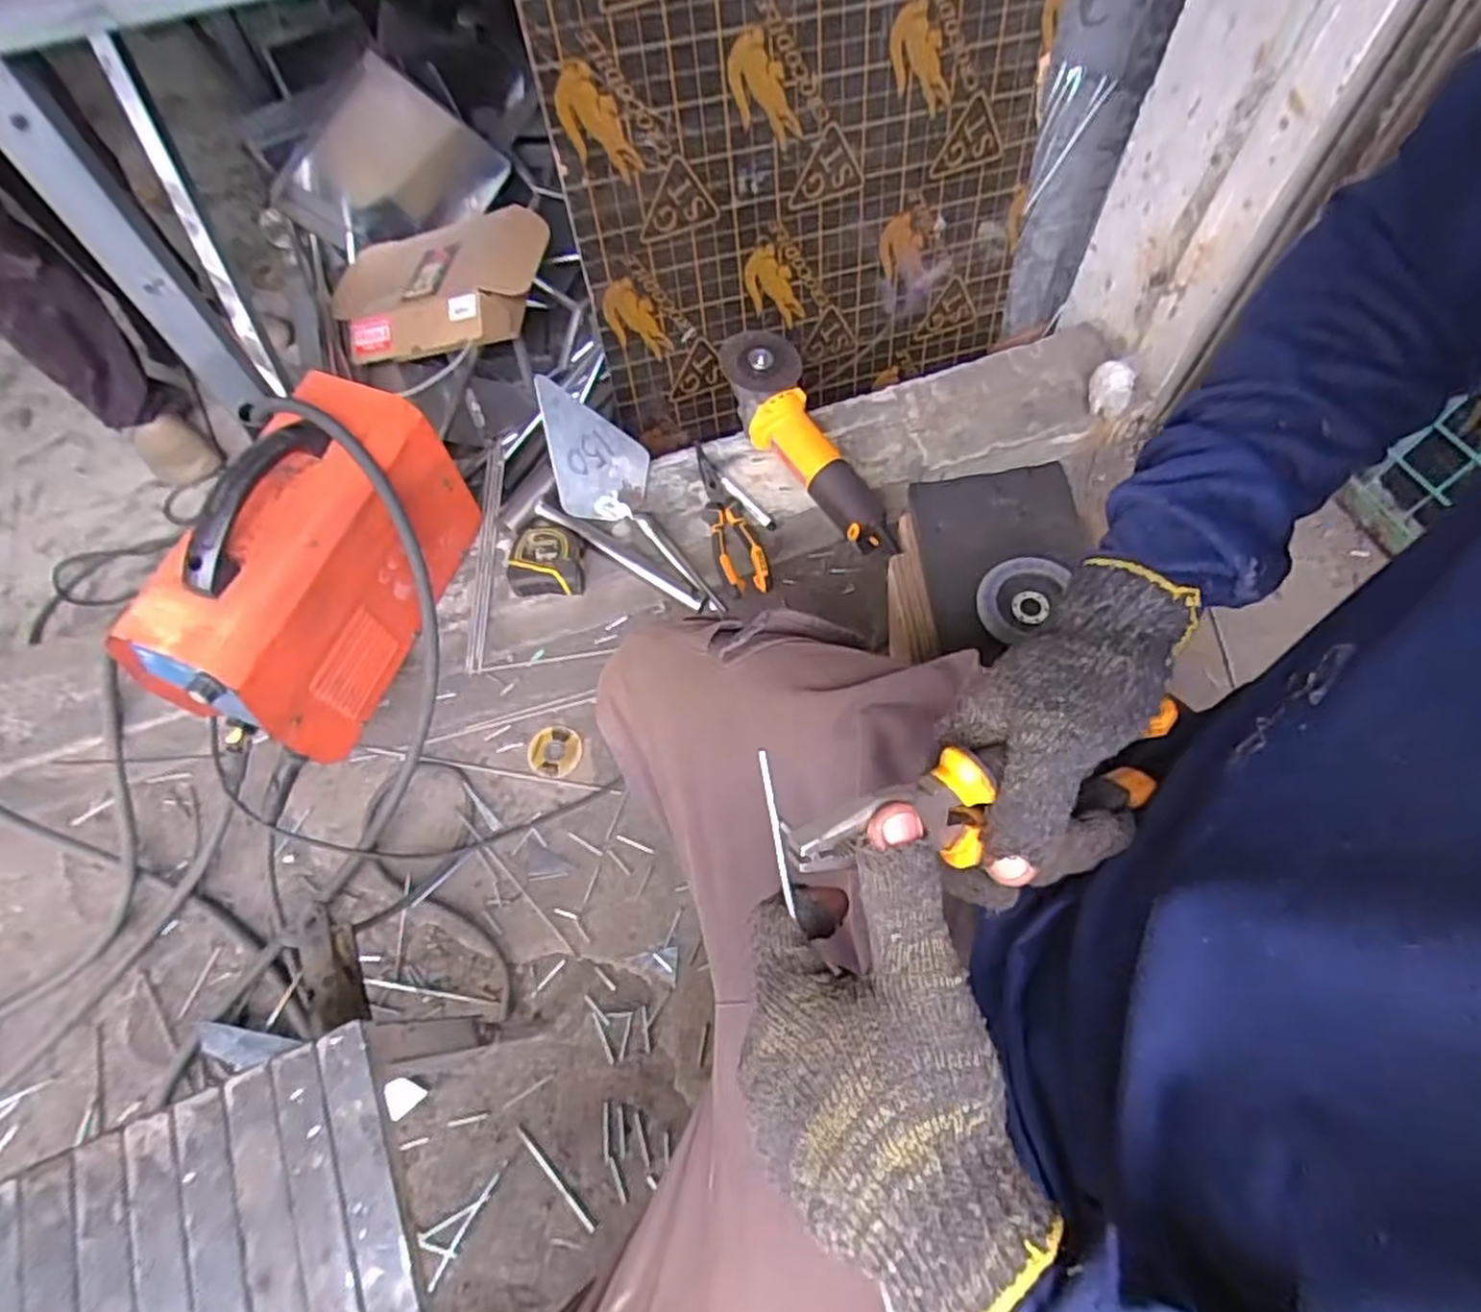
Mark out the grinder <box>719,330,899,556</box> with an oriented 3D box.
[{"bbox_3d":[0.082,-0.246,0.901,0.091,0.073,0.317,-31,84,-12],"label":"grinder"}]

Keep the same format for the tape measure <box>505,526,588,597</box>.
[{"bbox_3d":[-0.217,-0.108,0.863,0.083,0.043,0.084,-1,63,1],"label":"tape measure"}]

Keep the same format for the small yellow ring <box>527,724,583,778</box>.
[{"bbox_3d":[-0.216,0.110,0.894,0.061,0.006,0.061,-1,65,2],"label":"small yellow ring"}]

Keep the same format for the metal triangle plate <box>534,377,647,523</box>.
[{"bbox_3d":[-0.168,-0.243,0.894,0.107,0.011,0.164,-12,101,-10],"label":"metal triangle plate"}]

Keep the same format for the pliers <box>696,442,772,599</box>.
[{"bbox_3d":[-0.015,-0.165,0.890,0.053,0.024,0.197,-15,64,-6],"label":"pliers"}]

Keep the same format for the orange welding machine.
[{"bbox_3d":[-0.416,-0.089,0.744,0.147,0.221,0.319,20,66,11],"label":"orange welding machine"}]

